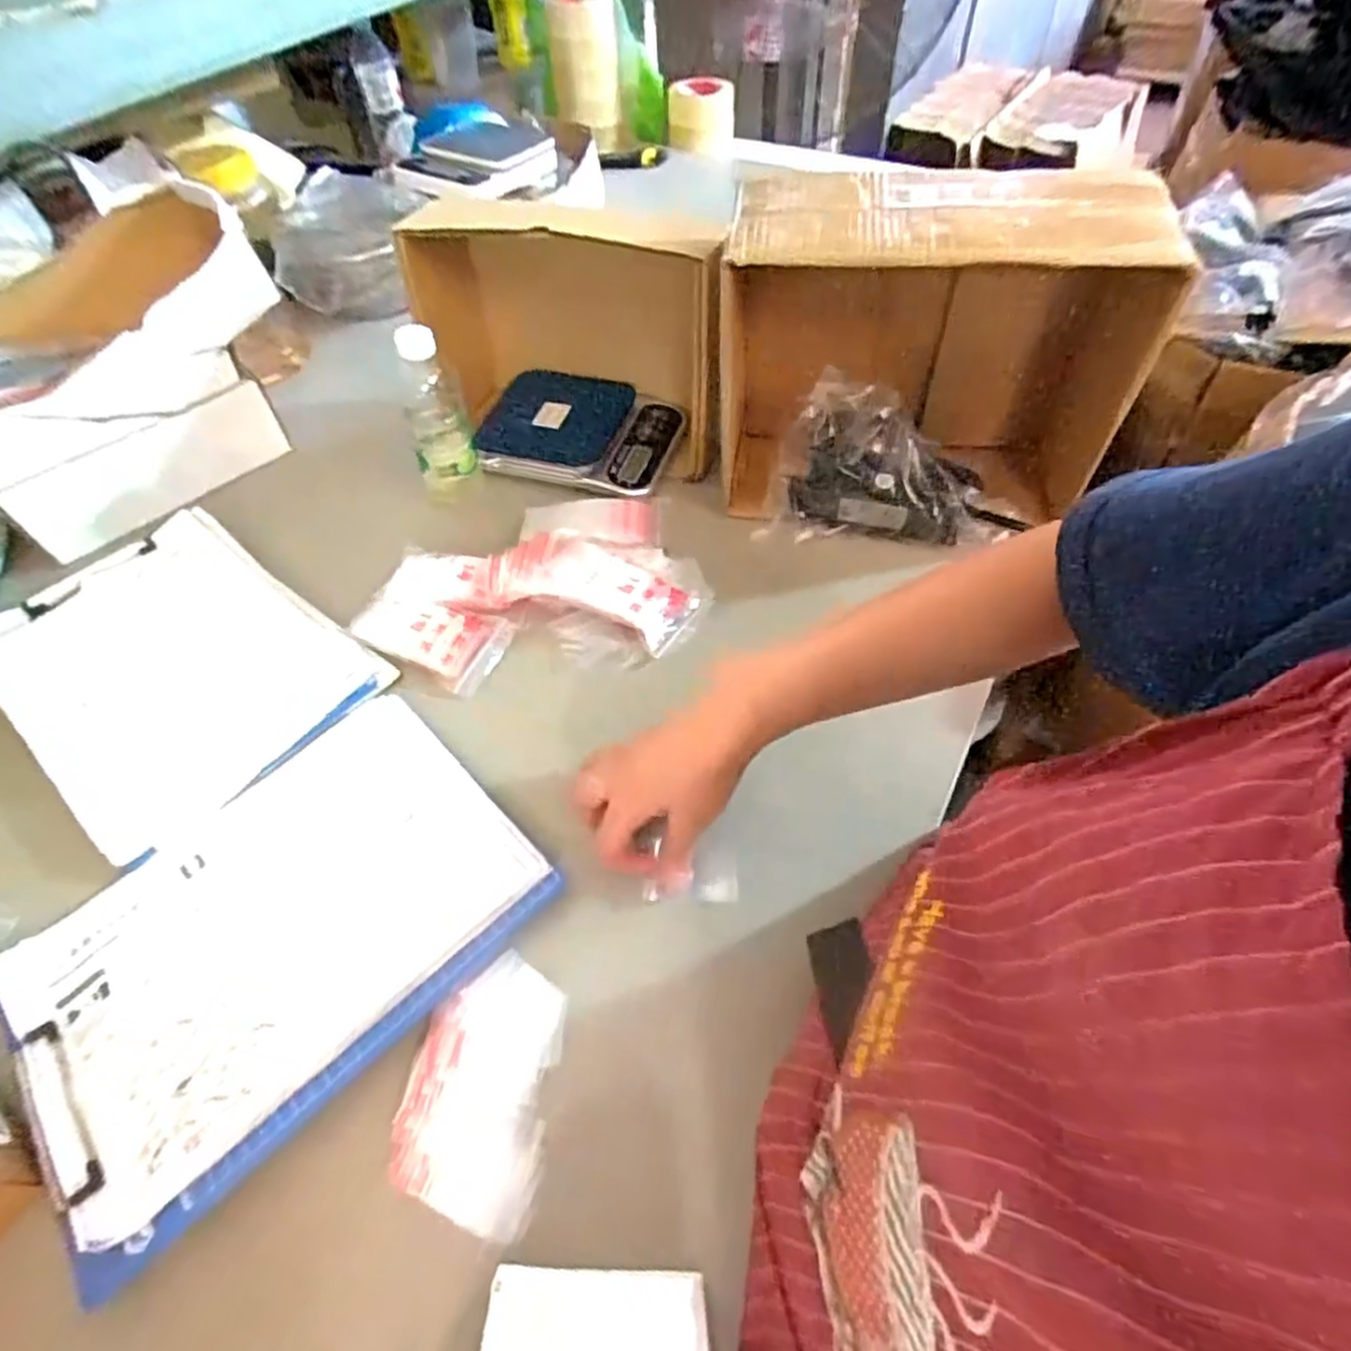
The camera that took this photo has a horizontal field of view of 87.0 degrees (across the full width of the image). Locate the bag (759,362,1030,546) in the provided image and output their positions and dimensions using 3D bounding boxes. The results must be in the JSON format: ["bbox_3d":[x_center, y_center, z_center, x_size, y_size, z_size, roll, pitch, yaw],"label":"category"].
[{"bbox_3d":[0.198,-0.186,0.628,0.223,0.116,0.079,5,55,7],"label":"bag"}]

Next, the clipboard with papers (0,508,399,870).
[{"bbox_3d":[-0.423,-0.016,0.597,0.312,0.015,0.220,35,63,25],"label":"clipboard with papers"}]

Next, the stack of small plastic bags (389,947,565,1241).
[{"bbox_3d":[-0.112,0.234,0.410,0.081,0.010,0.132,2,55,5],"label":"stack of small plastic bags"}]

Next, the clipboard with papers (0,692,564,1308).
[{"bbox_3d":[-0.259,0.160,0.465,0.299,0.013,0.226,-39,61,-22],"label":"clipboard with papers"}]

